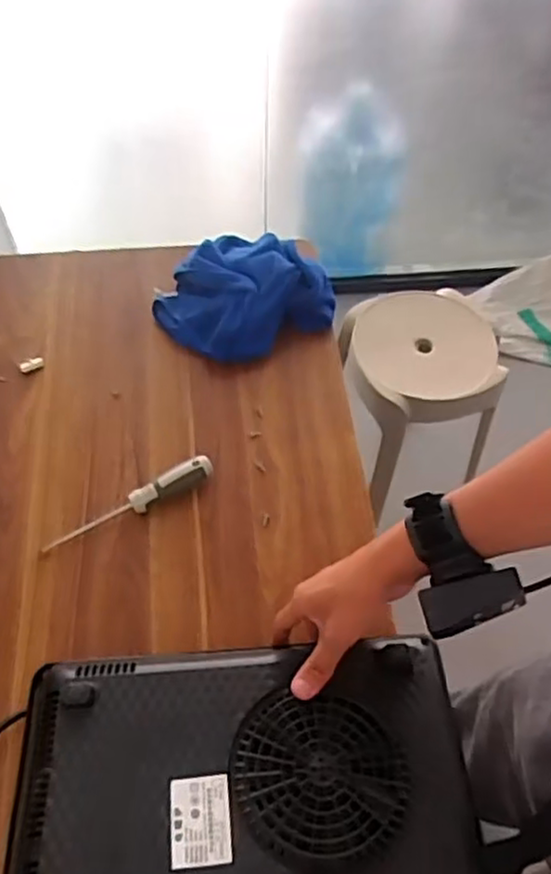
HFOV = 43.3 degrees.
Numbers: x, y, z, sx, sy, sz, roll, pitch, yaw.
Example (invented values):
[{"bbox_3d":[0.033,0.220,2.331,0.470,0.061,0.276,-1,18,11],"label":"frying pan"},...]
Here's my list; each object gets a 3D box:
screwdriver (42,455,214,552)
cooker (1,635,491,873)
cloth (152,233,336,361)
[{"bbox_3d":[-0.143,0.068,0.690,0.176,0.033,0.024,-25,61,-19],"label":"screwdriver"},{"bbox_3d":[-0.019,0.277,0.490,0.338,0.050,0.263,-2,56,-5],"label":"cooker"},{"bbox_3d":[-0.037,-0.173,0.836,0.204,0.063,0.159,-22,60,-17],"label":"cloth"}]

